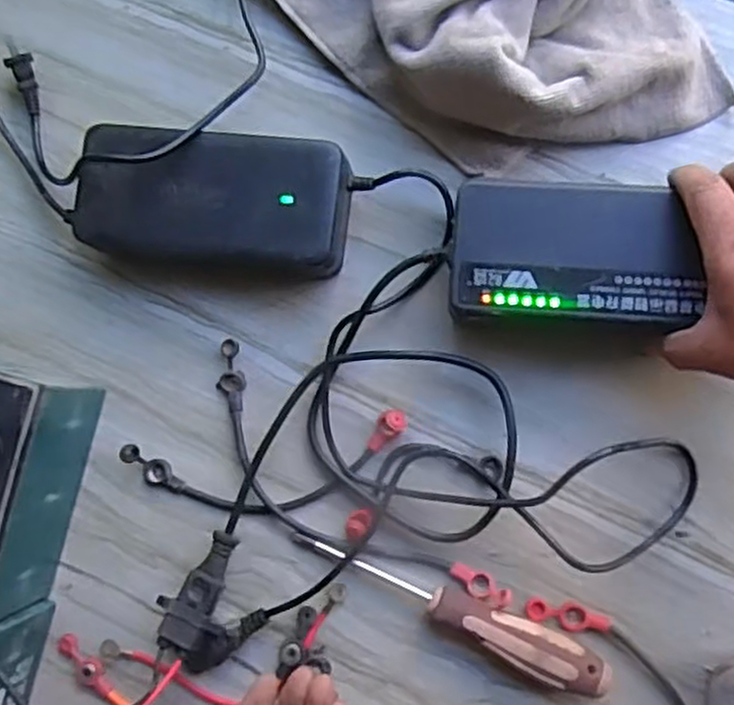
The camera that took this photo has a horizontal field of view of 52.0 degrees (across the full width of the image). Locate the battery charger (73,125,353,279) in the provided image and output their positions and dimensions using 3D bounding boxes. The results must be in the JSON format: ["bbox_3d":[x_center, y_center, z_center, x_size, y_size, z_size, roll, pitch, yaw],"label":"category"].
[{"bbox_3d":[-0.098,-0.096,0.488,0.170,0.051,0.080,7,87,7],"label":"battery charger"}]

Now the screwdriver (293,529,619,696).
[{"bbox_3d":[0.048,0.157,0.462,0.201,0.030,0.029,22,89,8],"label":"screwdriver"}]

